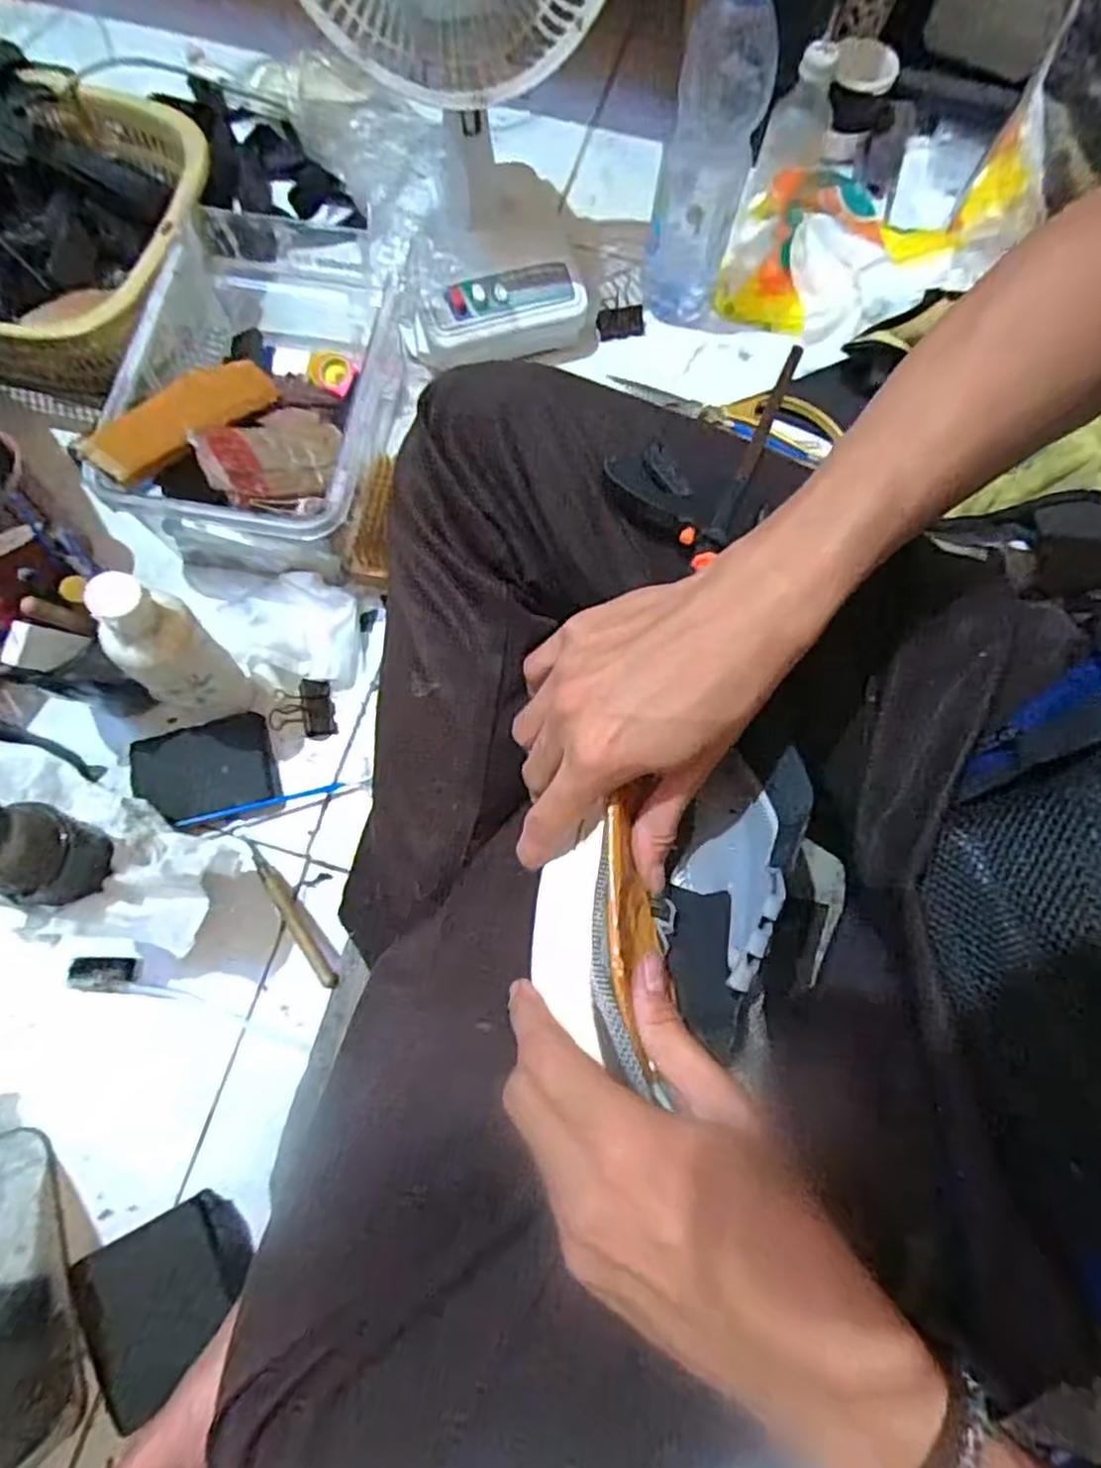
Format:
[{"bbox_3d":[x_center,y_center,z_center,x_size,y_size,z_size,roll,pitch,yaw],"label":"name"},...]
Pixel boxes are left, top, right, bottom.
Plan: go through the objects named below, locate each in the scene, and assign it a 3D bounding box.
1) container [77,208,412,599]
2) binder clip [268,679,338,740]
[{"bbox_3d":[-0.204,-0.252,0.525,0.190,0.108,0.260,4,73,-1],"label":"container"},{"bbox_3d":[-0.182,-0.019,0.498,0.047,0.030,0.040,-7,74,-4],"label":"binder clip"}]

